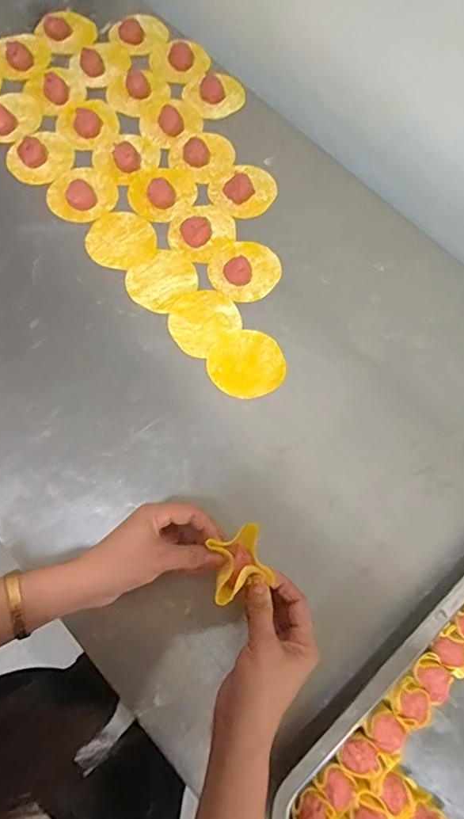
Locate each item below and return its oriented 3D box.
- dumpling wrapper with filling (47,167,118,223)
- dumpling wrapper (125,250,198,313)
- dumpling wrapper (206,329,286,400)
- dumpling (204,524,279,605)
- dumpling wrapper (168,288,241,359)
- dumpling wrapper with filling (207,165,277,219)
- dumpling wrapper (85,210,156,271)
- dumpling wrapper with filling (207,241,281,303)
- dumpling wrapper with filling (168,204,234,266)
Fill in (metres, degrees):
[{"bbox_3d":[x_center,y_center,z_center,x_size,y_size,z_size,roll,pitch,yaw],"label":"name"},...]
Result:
[{"bbox_3d":[-0.188,-0.275,0.626,0.082,0.010,0.077,-1,72,-3],"label":"dumpling wrapper with filling"},{"bbox_3d":[-0.084,-0.154,0.593,0.074,0.004,0.082,43,76,11],"label":"dumpling wrapper"},{"bbox_3d":[0.015,-0.052,0.560,0.083,0.004,0.080,1,72,-2],"label":"dumpling wrapper"},{"bbox_3d":[0.005,0.129,0.422,0.049,0.024,0.054,-15,73,-7],"label":"dumpling"},{"bbox_3d":[-0.033,-0.103,0.578,0.081,0.004,0.068,-41,78,-14],"label":"dumpling wrapper"},{"bbox_3d":[0.015,-0.283,0.641,0.087,0.019,0.072,-39,77,-13],"label":"dumpling wrapper with filling"},{"bbox_3d":[-0.135,-0.210,0.612,0.080,0.006,0.081,1,73,-3],"label":"dumpling wrapper"},{"bbox_3d":[0.019,-0.170,0.597,0.074,0.015,0.086,42,75,11],"label":"dumpling wrapper with filling"},{"bbox_3d":[-0.037,-0.224,0.612,0.075,0.019,0.083,29,73,7],"label":"dumpling wrapper with filling"}]

